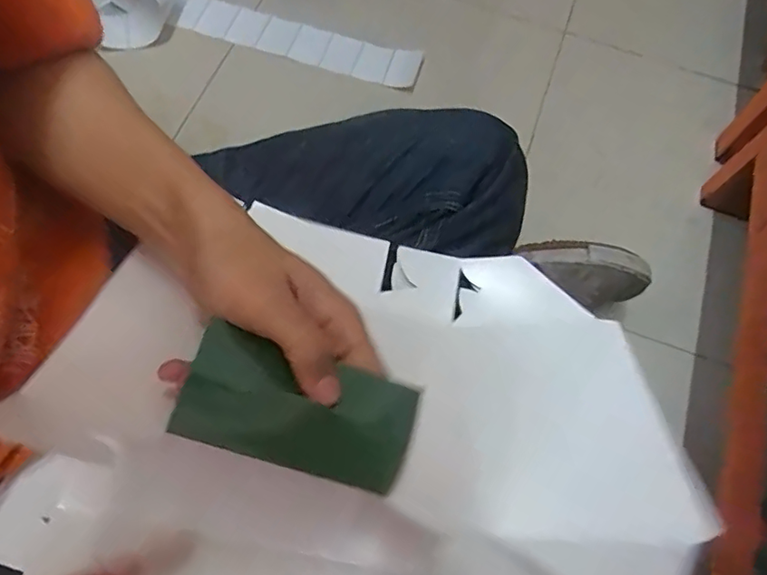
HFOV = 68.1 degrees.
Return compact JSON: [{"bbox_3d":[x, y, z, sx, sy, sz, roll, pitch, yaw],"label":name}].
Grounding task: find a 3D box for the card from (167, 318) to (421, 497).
[{"bbox_3d":[-0.037,0.057,0.261,0.105,0.015,0.050,19,67,-10],"label":"card"}]

